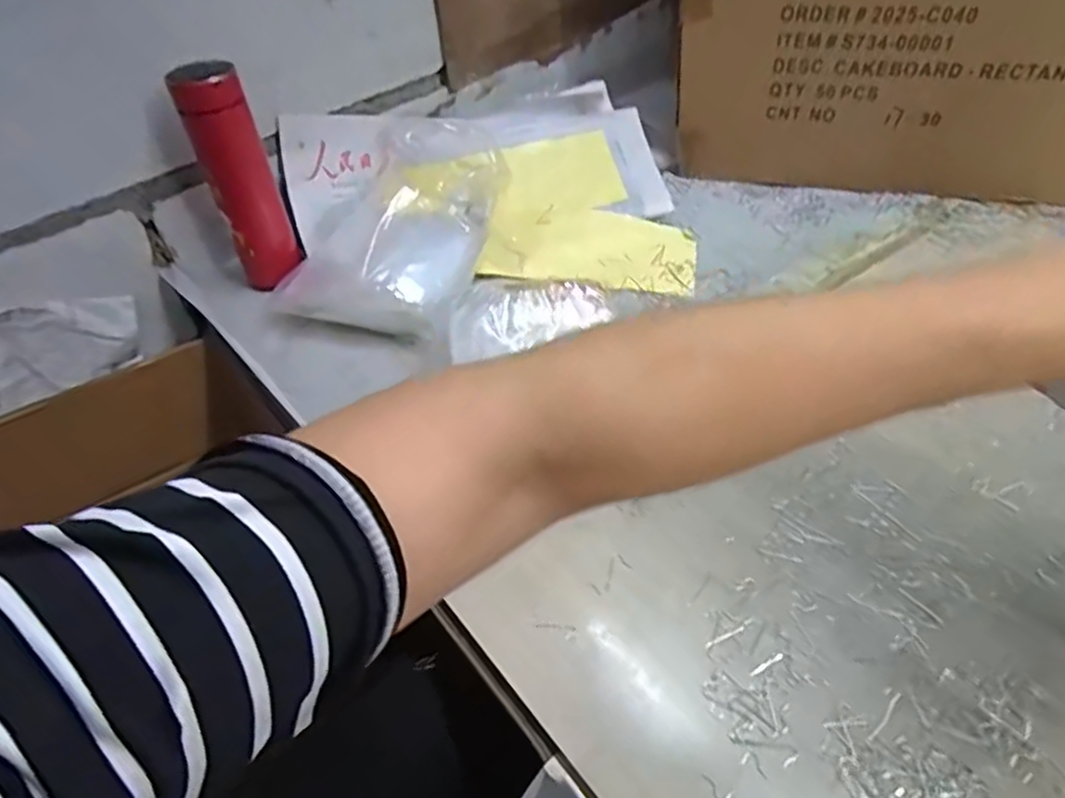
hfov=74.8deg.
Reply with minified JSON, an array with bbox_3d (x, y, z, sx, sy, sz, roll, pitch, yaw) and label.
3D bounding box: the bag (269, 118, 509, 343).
[{"bbox_3d":[-0.137,-0.199,0.758,0.188,0.071,0.306,12,48,16],"label":"bag"}]

